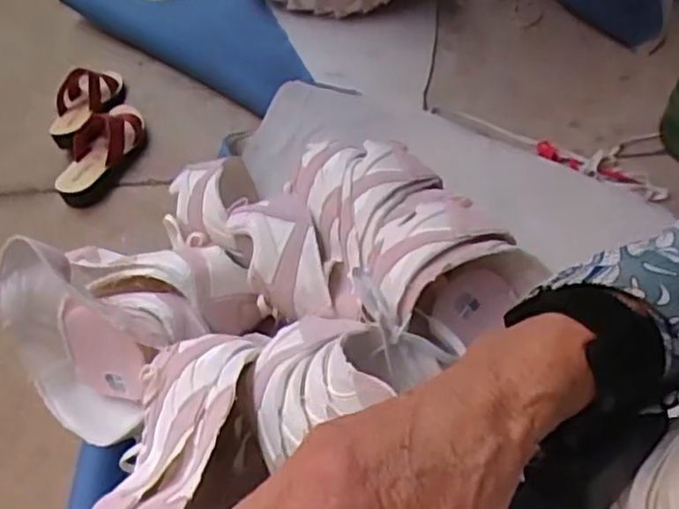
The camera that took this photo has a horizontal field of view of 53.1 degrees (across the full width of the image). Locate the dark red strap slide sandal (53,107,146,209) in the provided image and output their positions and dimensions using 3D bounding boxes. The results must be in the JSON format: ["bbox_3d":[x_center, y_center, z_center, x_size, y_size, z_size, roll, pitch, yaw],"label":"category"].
[{"bbox_3d":[-0.408,-0.181,1.162,0.093,0.070,0.235,4,49,12],"label":"dark red strap slide sandal"}]

